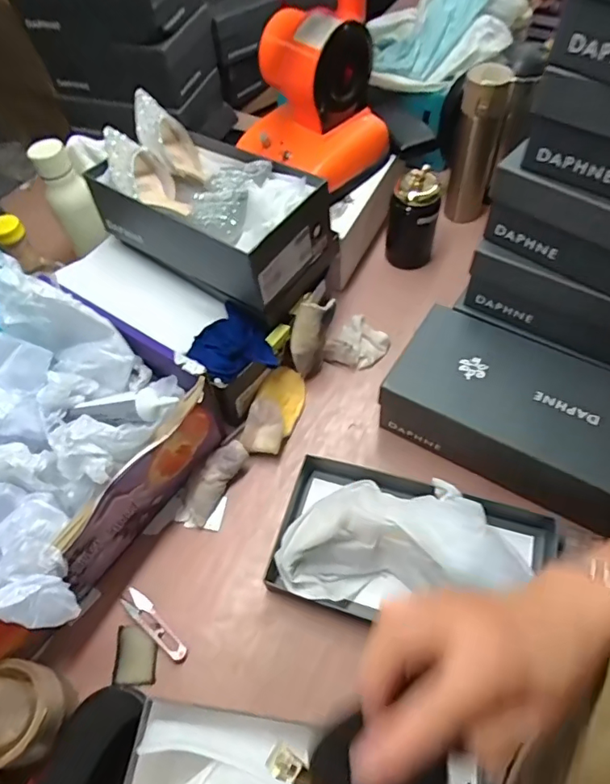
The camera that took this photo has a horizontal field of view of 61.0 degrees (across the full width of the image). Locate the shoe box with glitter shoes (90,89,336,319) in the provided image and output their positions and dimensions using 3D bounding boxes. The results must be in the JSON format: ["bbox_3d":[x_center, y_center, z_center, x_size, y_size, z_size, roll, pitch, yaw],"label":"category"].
[{"bbox_3d":[-0.126,-0.240,0.694,0.298,0.141,0.163,30,64,21],"label":"shoe box with glitter shoes"}]

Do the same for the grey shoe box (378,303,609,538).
[{"bbox_3d":[0.260,0.022,0.636,0.291,0.104,0.162,29,63,20],"label":"grey shoe box"}]

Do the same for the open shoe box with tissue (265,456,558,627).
[{"bbox_3d":[0.115,0.171,0.572,0.295,0.100,0.166,13,59,12],"label":"open shoe box with tissue"}]

